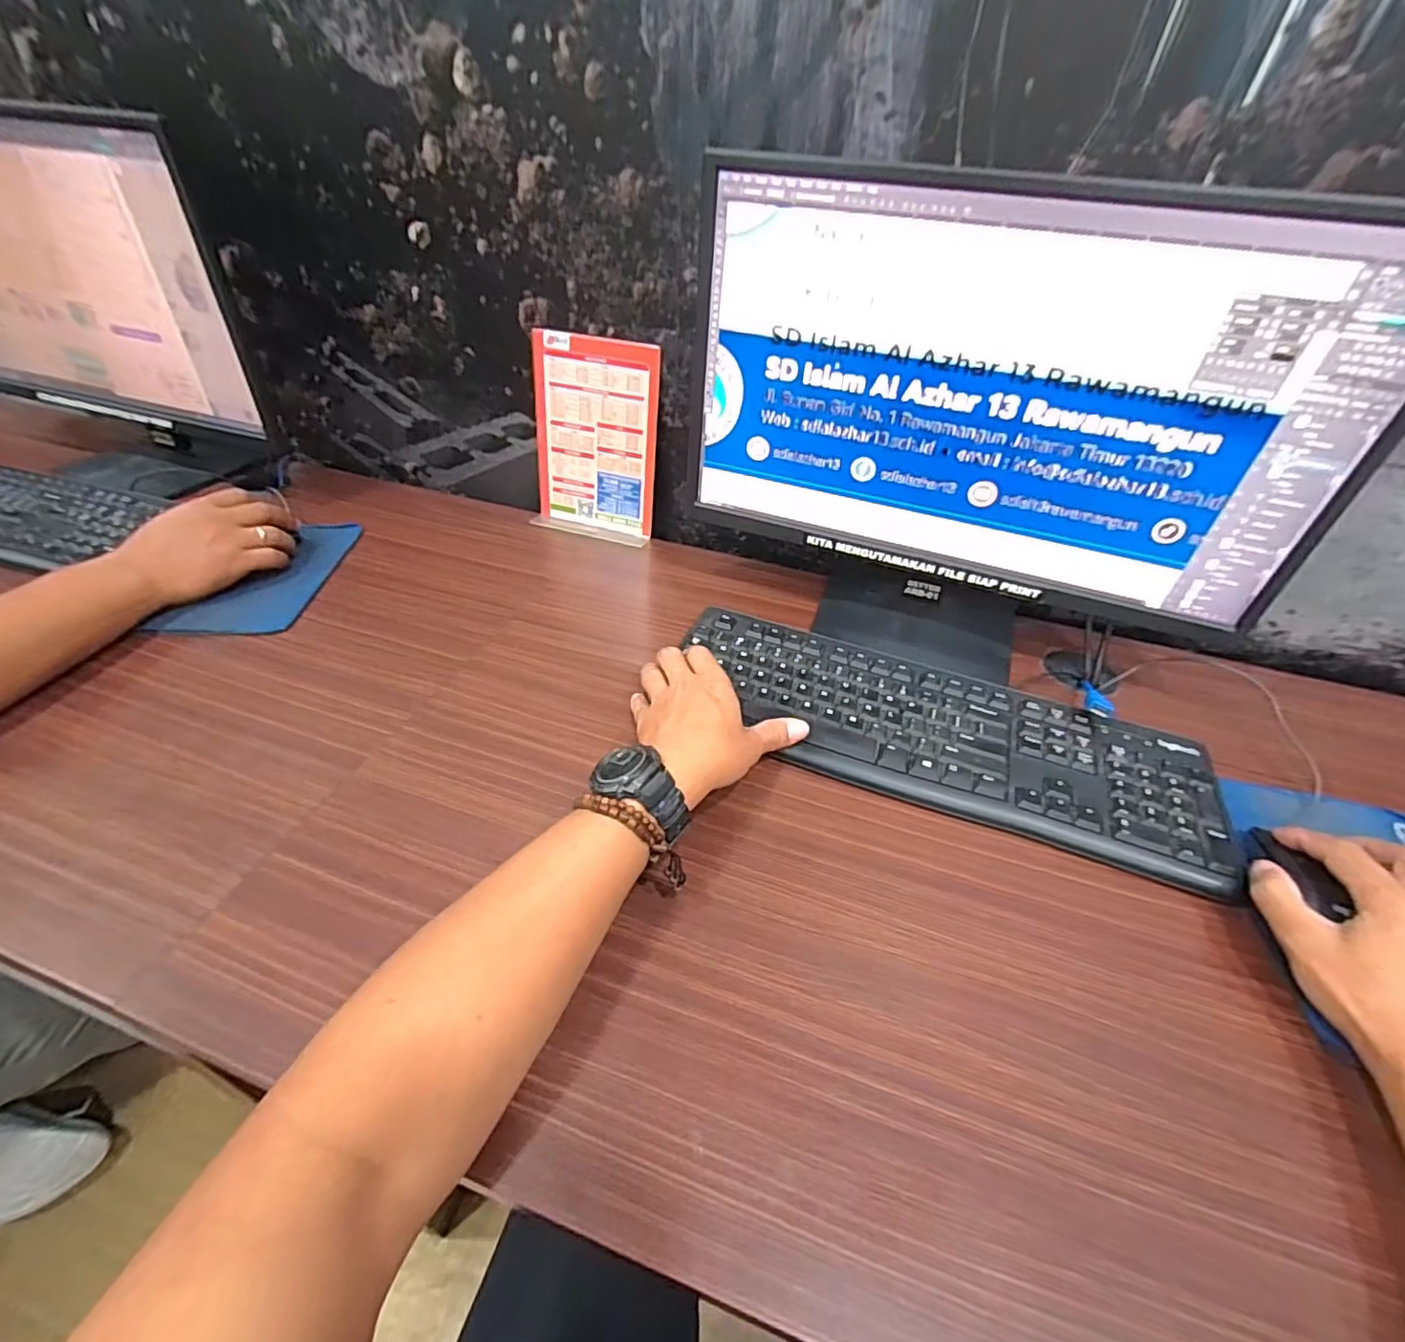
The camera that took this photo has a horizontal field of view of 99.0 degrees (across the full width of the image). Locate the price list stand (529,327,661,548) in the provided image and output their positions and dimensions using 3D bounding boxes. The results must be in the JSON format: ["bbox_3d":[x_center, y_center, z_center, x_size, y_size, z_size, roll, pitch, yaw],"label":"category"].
[{"bbox_3d":[-0.126,-0.263,0.693,0.147,0.208,0.049,13,42,9],"label":"price list stand"}]

